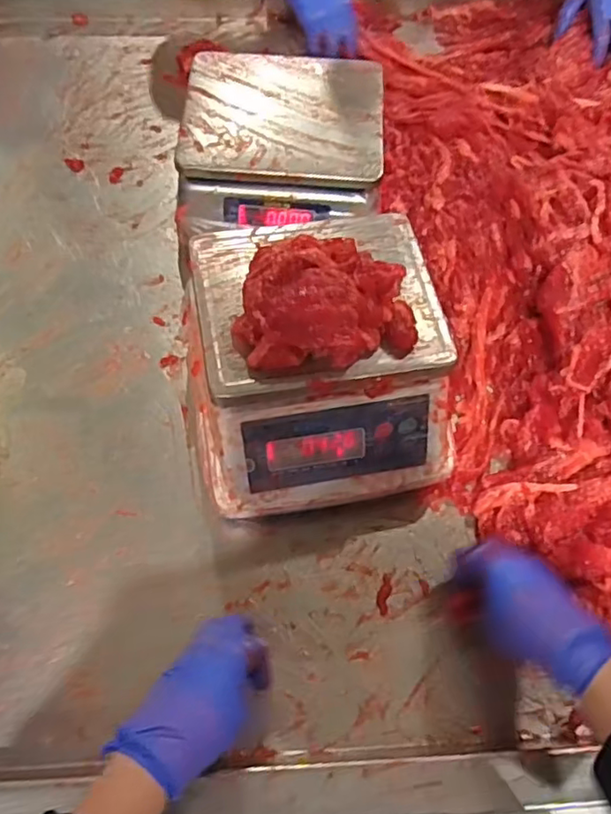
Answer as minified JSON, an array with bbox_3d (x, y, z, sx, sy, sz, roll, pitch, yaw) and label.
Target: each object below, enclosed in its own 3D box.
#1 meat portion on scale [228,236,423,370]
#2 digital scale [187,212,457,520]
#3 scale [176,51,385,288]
[{"bbox_3d":[0.016,-0.086,0.496,0.144,0.046,0.099,-6,66,-4],"label":"meat portion on scale"},{"bbox_3d":[0.011,-0.040,0.570,0.233,0.138,0.243,-9,66,-5],"label":"digital scale"},{"bbox_3d":[-0.027,-0.299,0.715,0.227,0.091,0.224,3,65,0],"label":"scale"}]

